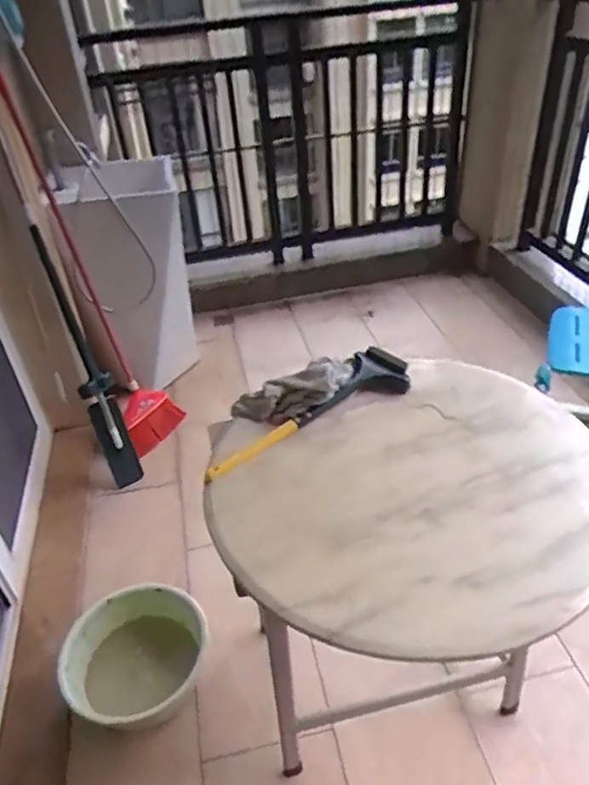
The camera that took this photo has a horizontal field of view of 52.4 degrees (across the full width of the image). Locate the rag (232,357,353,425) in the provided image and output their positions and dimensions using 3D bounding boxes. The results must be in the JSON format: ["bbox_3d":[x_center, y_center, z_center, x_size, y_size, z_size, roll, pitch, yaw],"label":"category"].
[{"bbox_3d":[-0.002,-0.004,1.167,0.243,0.080,0.098,-22,39,1],"label":"rag"}]

